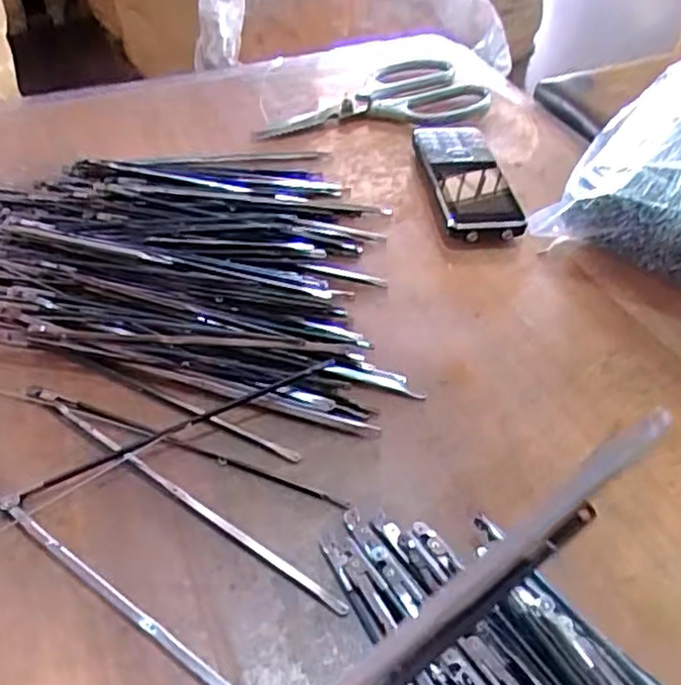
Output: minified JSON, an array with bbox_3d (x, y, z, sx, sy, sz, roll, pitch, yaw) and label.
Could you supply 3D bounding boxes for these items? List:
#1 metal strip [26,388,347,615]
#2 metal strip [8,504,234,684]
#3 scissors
[{"bbox_3d":[-0.075,0.065,0.307,0.186,0.005,0.007,28,51,22],"label":"metal strip"},{"bbox_3d":[-0.069,0.113,0.263,0.175,0.007,0.006,28,51,22],"label":"metal strip"},{"bbox_3d":[0.021,-0.192,0.549,0.189,0.014,0.090,-20,50,-21],"label":"scissors"}]

